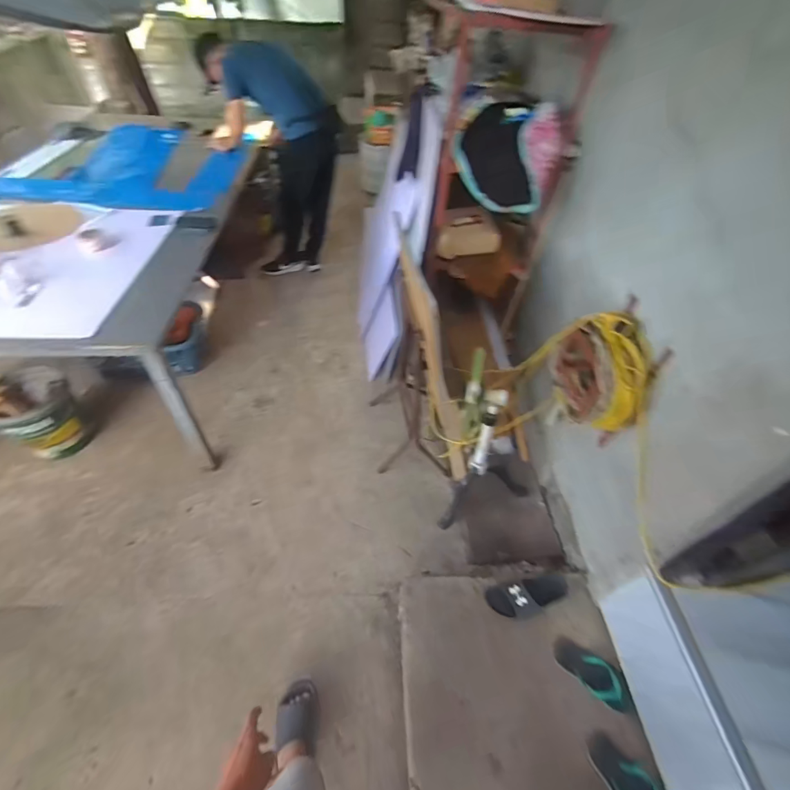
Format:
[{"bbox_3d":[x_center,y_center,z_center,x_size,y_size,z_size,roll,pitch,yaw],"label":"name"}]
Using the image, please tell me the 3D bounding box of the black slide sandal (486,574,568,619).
[{"bbox_3d":[0.435,0.647,1.327,0.280,0.063,0.117,-7,49,-12],"label":"black slide sandal"}]

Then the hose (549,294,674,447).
[{"bbox_3d":[0.598,-0.075,1.191,0.178,0.309,0.316,7,47,1],"label":"hose"}]

